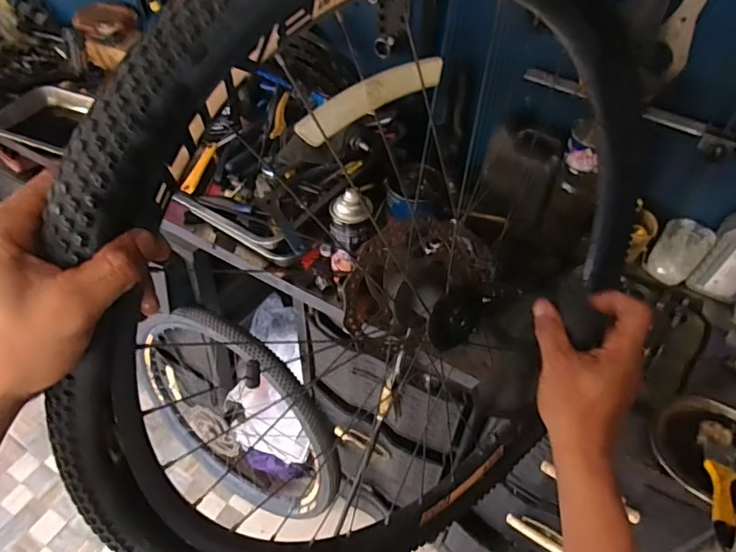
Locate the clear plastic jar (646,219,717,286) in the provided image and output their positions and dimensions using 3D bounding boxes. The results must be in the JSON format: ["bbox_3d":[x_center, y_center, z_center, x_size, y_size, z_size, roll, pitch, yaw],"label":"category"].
[{"bbox_3d":[0.514,-0.038,0.853,0.058,0.092,0.071,-32,56,-27],"label":"clear plastic jar"}]

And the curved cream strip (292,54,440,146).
[{"bbox_3d":[0.003,-0.128,0.366,0.125,0.024,0.009,-33,23,-20],"label":"curved cream strip"}]

